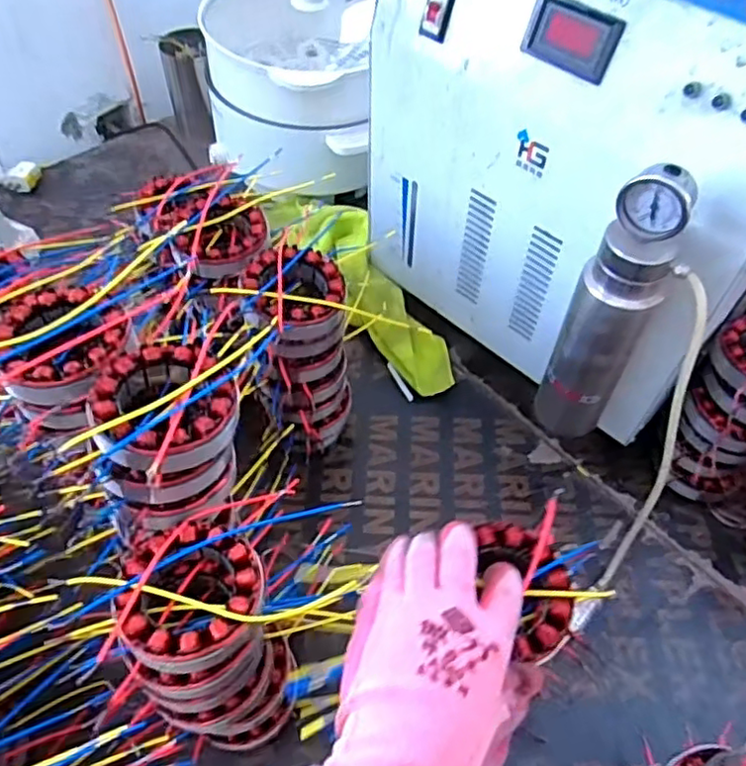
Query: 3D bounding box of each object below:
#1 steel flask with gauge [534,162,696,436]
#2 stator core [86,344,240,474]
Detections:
[{"bbox_3d":[0.188,-0.051,0.506,0.062,0.252,0.064,29,58,18],"label":"steel flask with gauge"},{"bbox_3d":[-0.130,0.012,0.391,0.082,0.033,0.089,1,54,-1],"label":"stator core"}]

